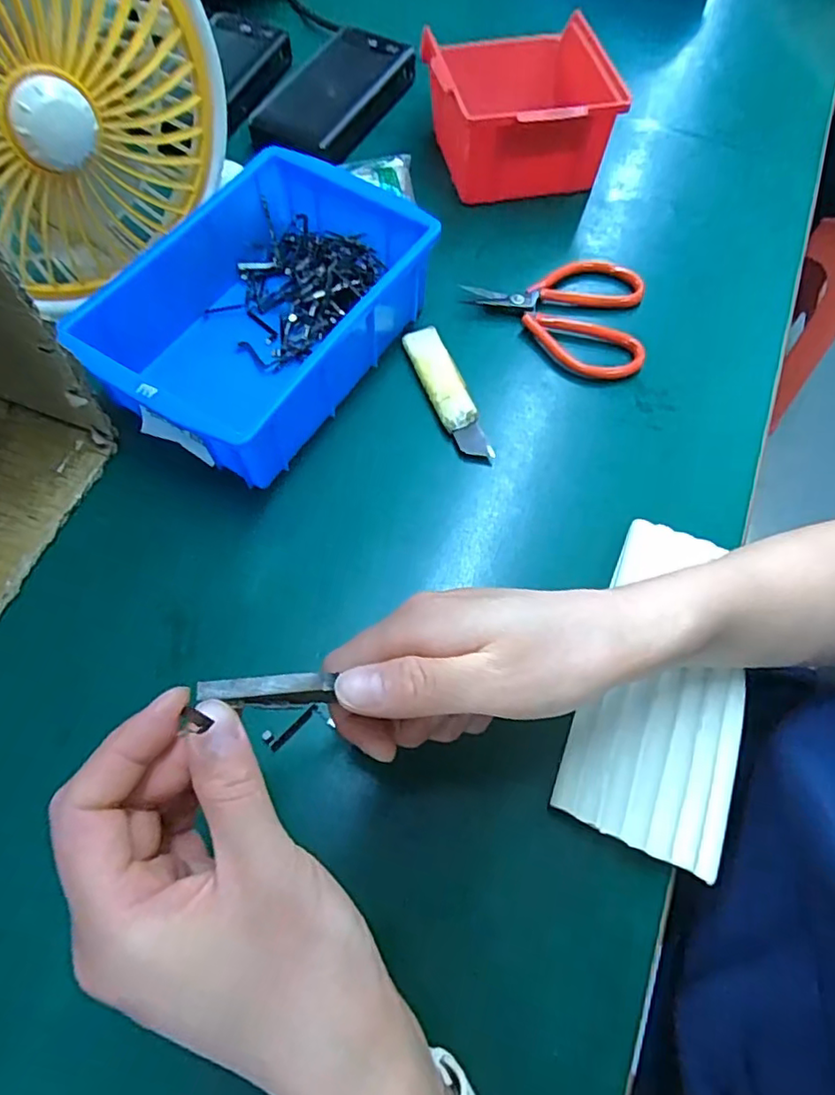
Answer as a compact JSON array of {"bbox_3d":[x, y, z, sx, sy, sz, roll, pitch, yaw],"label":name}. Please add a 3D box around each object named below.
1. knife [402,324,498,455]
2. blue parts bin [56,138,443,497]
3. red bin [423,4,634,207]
[{"bbox_3d":[0.020,-0.100,0.387,0.025,0.012,0.105,-19,69,-11],"label":"knife"},{"bbox_3d":[-0.095,-0.146,0.376,0.136,0.061,0.203,31,68,10],"label":"blue parts bin"},{"bbox_3d":[0.072,-0.333,0.456,0.124,0.066,0.137,-6,67,-6],"label":"red bin"}]

